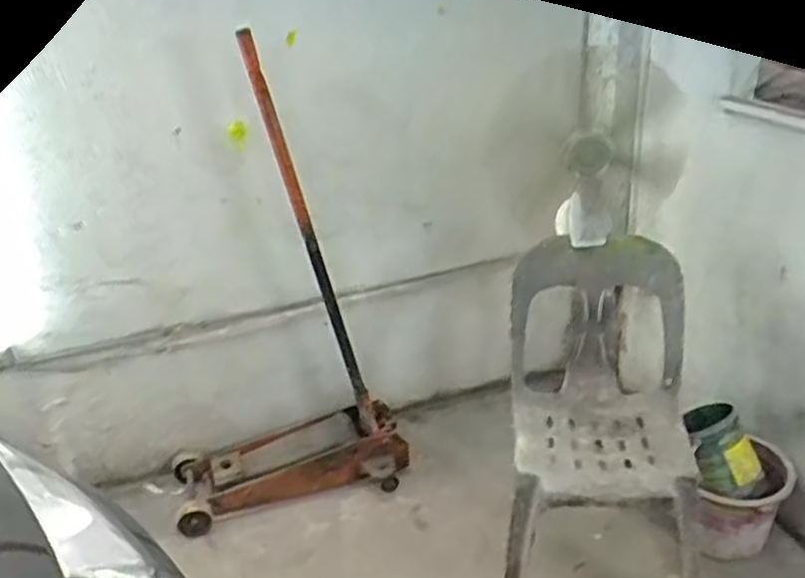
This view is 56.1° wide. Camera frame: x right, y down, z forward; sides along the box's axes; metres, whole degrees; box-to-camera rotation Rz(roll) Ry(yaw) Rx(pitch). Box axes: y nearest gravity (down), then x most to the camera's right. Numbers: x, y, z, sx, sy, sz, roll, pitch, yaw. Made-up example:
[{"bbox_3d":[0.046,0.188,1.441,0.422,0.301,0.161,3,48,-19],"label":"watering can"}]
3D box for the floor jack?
[{"bbox_3d":[-0.344,0.046,1.916,0.637,1.203,0.290,-13,27,-19],"label":"floor jack"}]

